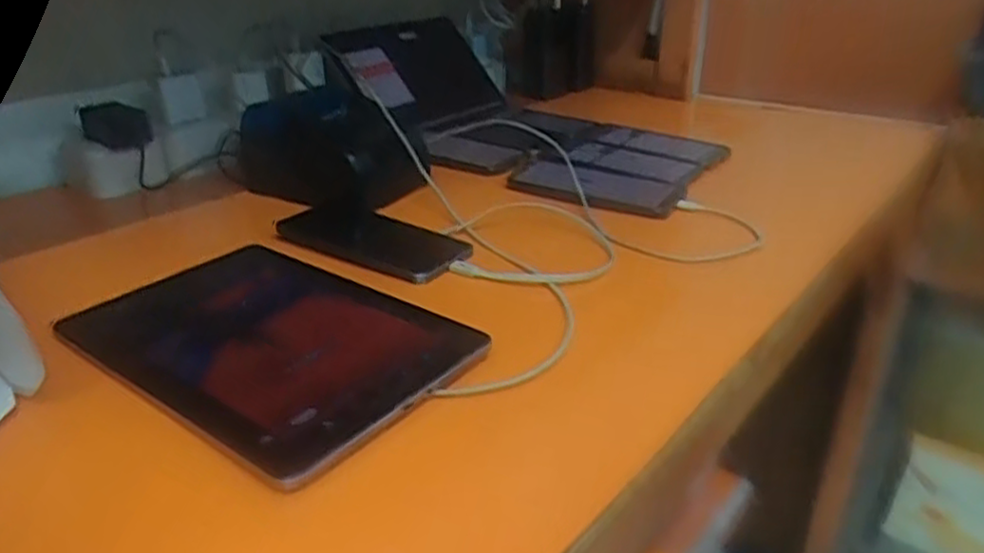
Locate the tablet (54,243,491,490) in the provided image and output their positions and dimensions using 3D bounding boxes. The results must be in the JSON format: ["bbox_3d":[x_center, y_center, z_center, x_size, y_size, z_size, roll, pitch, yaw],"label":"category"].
[{"bbox_3d":[-0.146,0.037,0.467,0.253,0.015,0.163,18,32,33],"label":"tablet"}]

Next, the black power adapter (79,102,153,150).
[{"bbox_3d":[-0.386,-0.155,0.734,0.061,0.043,0.033,-14,30,-26],"label":"black power adapter"}]

